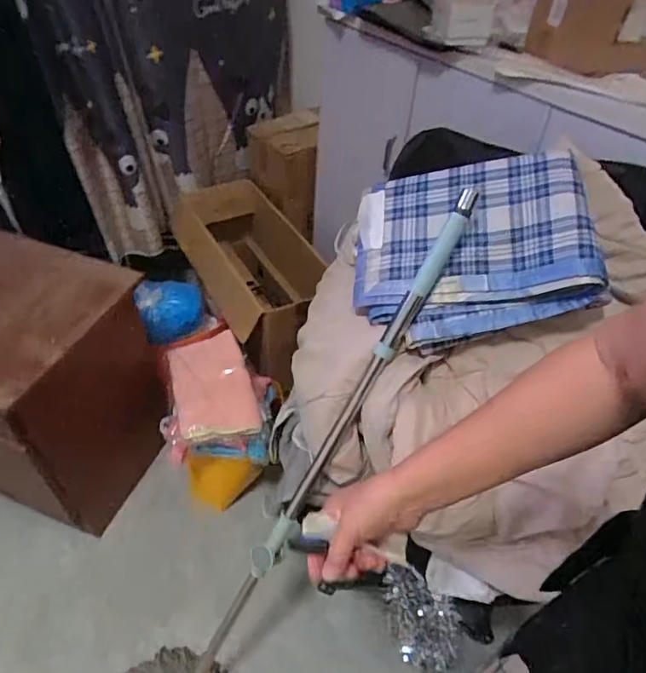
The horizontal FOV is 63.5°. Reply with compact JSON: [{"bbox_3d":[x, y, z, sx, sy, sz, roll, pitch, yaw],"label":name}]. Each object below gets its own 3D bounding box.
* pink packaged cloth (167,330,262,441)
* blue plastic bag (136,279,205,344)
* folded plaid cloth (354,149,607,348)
[{"bbox_3d":[-0.281,0.116,1.308,0.188,0.074,0.344,-18,54,-10],"label":"pink packaged cloth"},{"bbox_3d":[-0.422,-0.089,1.451,0.189,0.131,0.157,-25,56,-15],"label":"blue plastic bag"},{"bbox_3d":[0.237,-0.157,0.881,0.383,0.052,0.325,-10,70,19],"label":"folded plaid cloth"}]

